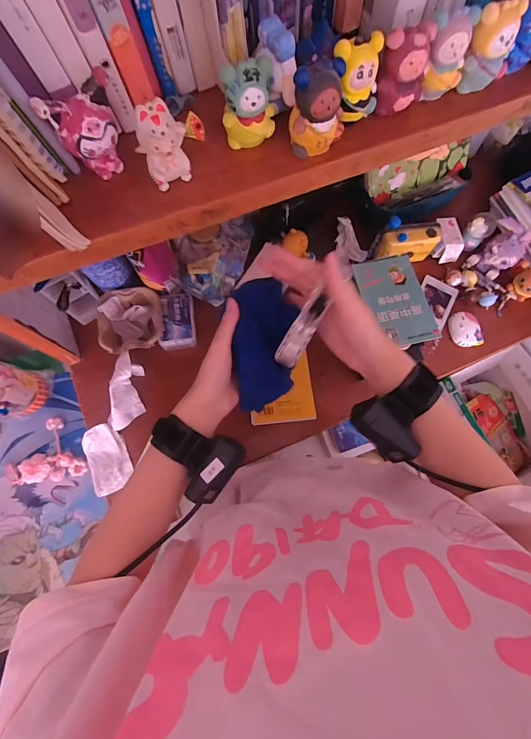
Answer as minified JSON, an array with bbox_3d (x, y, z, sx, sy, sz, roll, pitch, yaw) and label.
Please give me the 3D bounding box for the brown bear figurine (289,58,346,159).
[{"bbox_3d":[0.038,-0.191,0.251,0.037,0.055,0.034,-8,58,-1],"label":"brown bear figurine"}]

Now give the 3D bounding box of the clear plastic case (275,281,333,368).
[{"bbox_3d":[0.037,-0.038,0.347,0.024,0.007,0.081,35,112,7],"label":"clear plastic case"}]

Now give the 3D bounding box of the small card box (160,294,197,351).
[{"bbox_3d":[-0.149,-0.084,0.584,0.058,0.021,0.096,-7,75,-4],"label":"small card box"}]

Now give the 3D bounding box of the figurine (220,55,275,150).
[{"bbox_3d":[-0.012,-0.196,0.250,0.036,0.046,0.035,-1,75,-2],"label":"figurine"}]

